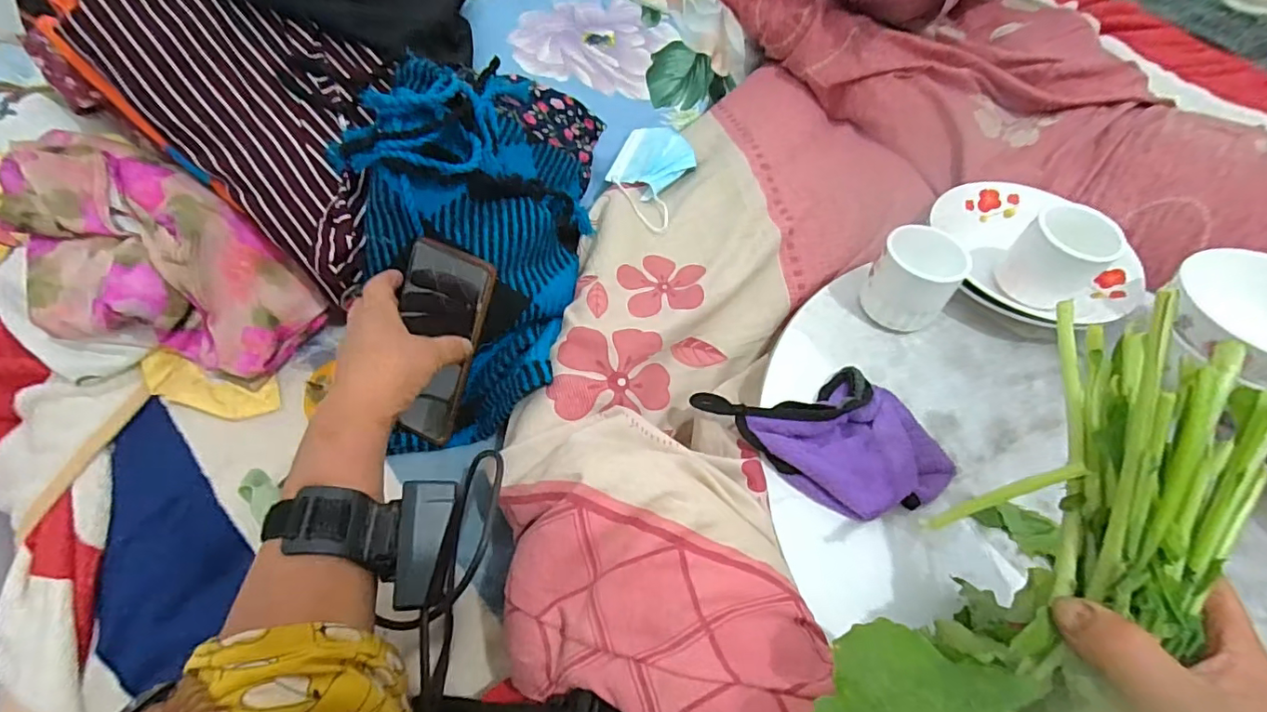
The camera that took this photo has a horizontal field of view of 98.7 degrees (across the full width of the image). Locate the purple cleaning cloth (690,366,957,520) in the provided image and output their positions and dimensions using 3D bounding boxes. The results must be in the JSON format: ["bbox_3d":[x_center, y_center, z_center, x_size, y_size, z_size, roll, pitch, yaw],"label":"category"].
[{"bbox_3d":[0.145,0.054,0.399,0.111,0.032,0.158,-38,66,-24],"label":"purple cleaning cloth"}]

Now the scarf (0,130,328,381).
[{"bbox_3d":[-0.406,-0.075,0.453,0.233,0.111,0.148,26,59,14],"label":"scarf"}]

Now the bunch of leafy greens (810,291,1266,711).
[{"bbox_3d":[0.183,0.121,0.234,0.146,0.085,0.303,28,76,15],"label":"bunch of leafy greens"}]

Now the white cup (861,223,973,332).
[{"bbox_3d":[0.228,-0.062,0.445,0.065,0.075,0.054,30,60,16],"label":"white cup"}]

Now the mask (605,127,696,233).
[{"bbox_3d":[0.014,-0.185,0.552,0.080,0.018,0.134,19,58,10],"label":"mask"}]

